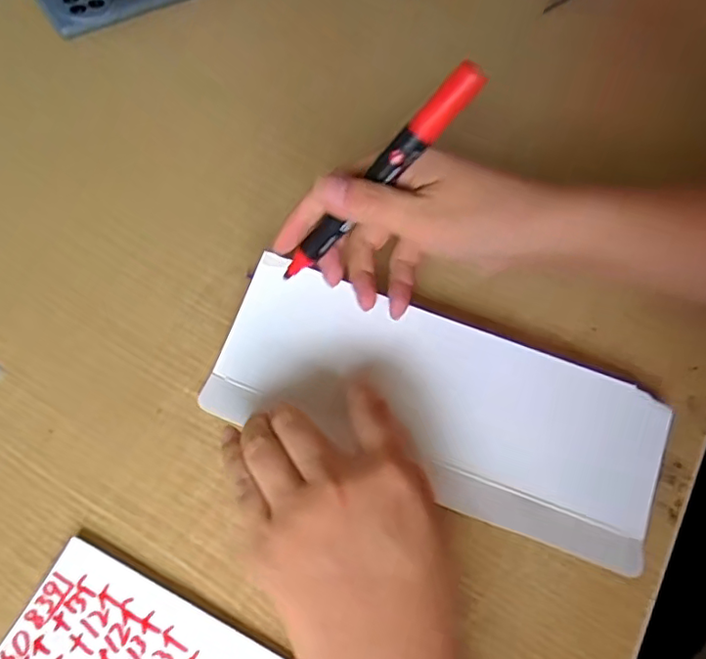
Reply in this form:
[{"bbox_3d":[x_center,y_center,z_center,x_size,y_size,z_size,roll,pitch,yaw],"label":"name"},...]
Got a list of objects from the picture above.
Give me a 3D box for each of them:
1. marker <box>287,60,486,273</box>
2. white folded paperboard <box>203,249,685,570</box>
[{"bbox_3d":[0.010,-0.078,0.314,0.012,0.162,0.021,4,55,-44],"label":"marker"},{"bbox_3d":[0.054,0.048,0.370,0.284,0.029,0.110,21,64,5],"label":"white folded paperboard"}]

